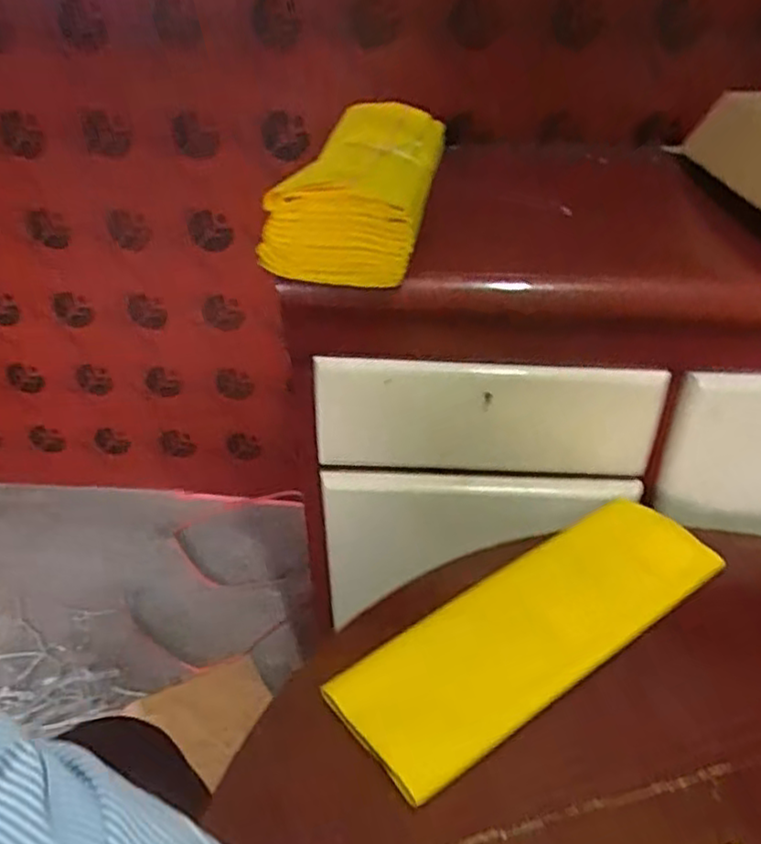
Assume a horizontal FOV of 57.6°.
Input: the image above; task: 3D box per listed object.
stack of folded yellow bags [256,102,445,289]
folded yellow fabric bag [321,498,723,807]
[{"bbox_3d":[-0.011,-0.239,0.689,0.126,0.075,0.324,5,36,8],"label":"stack of folded yellow bags"},{"bbox_3d":[0.125,0.158,0.556,0.343,0.017,0.112,-24,42,-29],"label":"folded yellow fabric bag"}]

